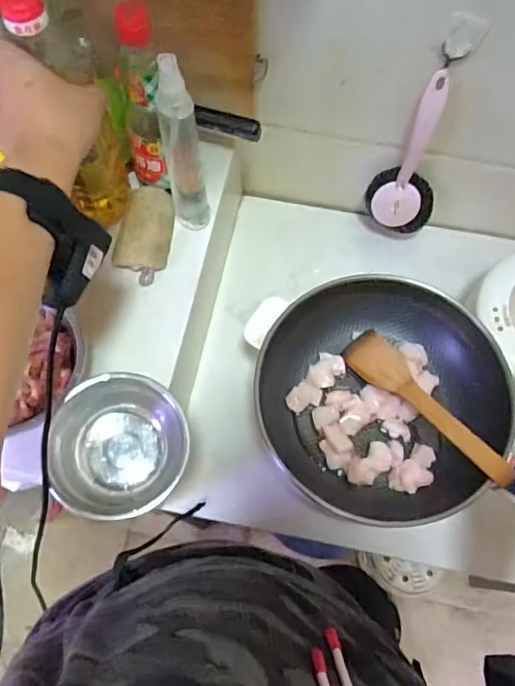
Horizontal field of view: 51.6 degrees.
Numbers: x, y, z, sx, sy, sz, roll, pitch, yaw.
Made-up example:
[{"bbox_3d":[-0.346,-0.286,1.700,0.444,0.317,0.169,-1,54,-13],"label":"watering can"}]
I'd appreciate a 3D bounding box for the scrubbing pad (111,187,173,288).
[{"bbox_3d":[-0.127,-0.122,0.596,0.057,0.028,0.103,9,69,4],"label":"scrubbing pad"}]

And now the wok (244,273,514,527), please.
[{"bbox_3d":[0.139,0.063,0.611,0.267,0.078,0.266,-6,69,-2],"label":"wok"}]

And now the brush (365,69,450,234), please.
[{"bbox_3d":[0.191,-0.218,0.645,0.085,0.214,0.052,9,69,4],"label":"brush"}]

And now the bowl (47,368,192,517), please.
[{"bbox_3d":[-0.126,0.098,0.502,0.118,0.059,0.122,0,69,0],"label":"bowl"}]

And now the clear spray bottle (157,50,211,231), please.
[{"bbox_3d":[-0.073,-0.181,0.522,0.035,0.207,0.034,0,69,0],"label":"clear spray bottle"}]

